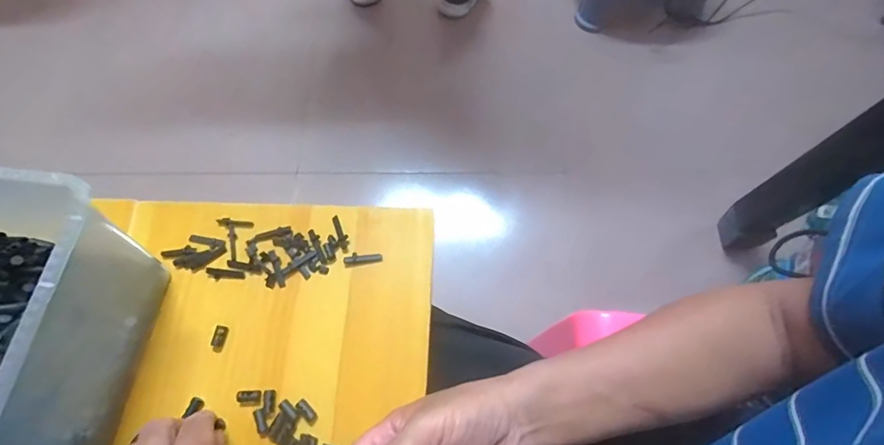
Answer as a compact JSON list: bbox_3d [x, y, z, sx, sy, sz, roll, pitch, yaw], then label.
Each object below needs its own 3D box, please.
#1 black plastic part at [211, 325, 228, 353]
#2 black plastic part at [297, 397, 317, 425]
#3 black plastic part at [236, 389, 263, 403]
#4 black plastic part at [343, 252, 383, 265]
[{"bbox_3d":[-0.198,0.103,0.400,0.009,0.006,0.023,5,70,4],"label":"black plastic part"},{"bbox_3d":[-0.113,0.157,0.374,0.009,0.004,0.022,-37,73,-11],"label":"black plastic part"},{"bbox_3d":[-0.163,0.147,0.379,0.022,0.004,0.010,0,69,2],"label":"black plastic part"},{"bbox_3d":[-0.074,0.033,0.420,0.035,0.006,0.011,-3,69,1],"label":"black plastic part"}]

